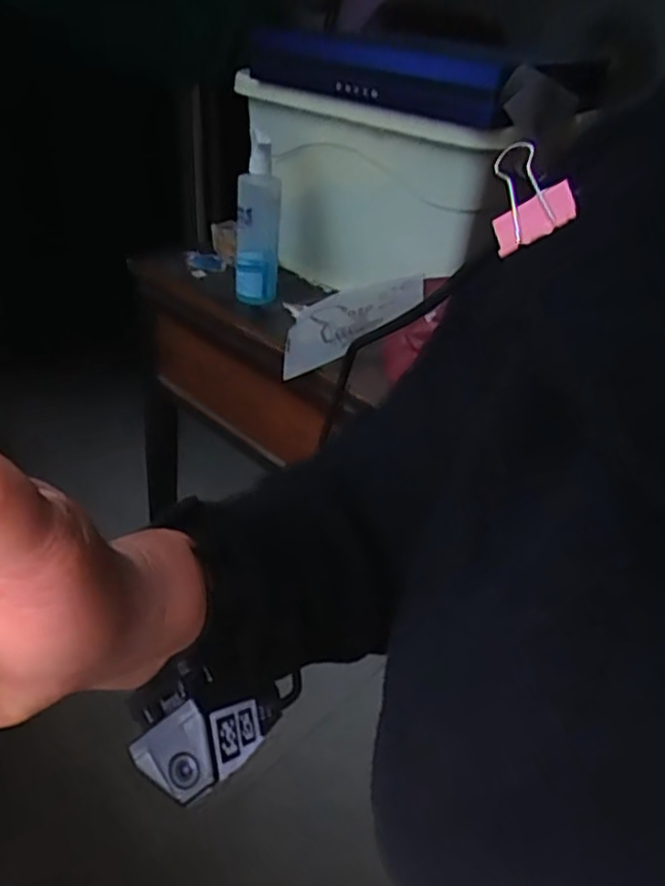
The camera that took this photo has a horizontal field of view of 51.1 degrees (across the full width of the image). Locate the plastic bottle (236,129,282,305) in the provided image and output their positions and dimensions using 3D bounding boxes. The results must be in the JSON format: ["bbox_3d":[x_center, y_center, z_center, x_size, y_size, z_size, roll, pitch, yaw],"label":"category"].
[{"bbox_3d":[-0.110,-0.316,1.036,0.065,0.243,0.064,1,35,-9],"label":"plastic bottle"}]

